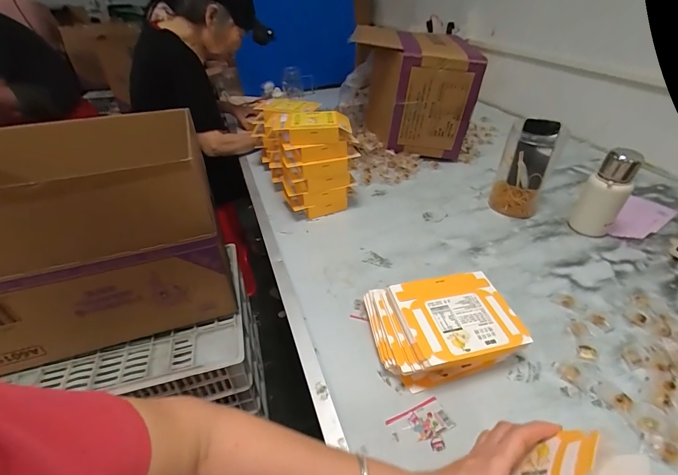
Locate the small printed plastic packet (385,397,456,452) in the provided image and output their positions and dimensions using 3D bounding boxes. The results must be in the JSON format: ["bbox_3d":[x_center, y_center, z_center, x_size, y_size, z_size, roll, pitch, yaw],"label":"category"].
[{"bbox_3d":[0.109,0.246,0.431,0.081,0.004,0.057,-16,40,-18],"label":"small printed plastic packet"}]

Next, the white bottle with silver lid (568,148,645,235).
[{"bbox_3d":[0.561,-0.093,0.707,0.079,0.187,0.063,24,44,29],"label":"white bottle with silver lid"}]

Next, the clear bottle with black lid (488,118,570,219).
[{"bbox_3d":[0.442,-0.162,0.793,0.115,0.199,0.114,20,42,26],"label":"clear bottle with black lid"}]

